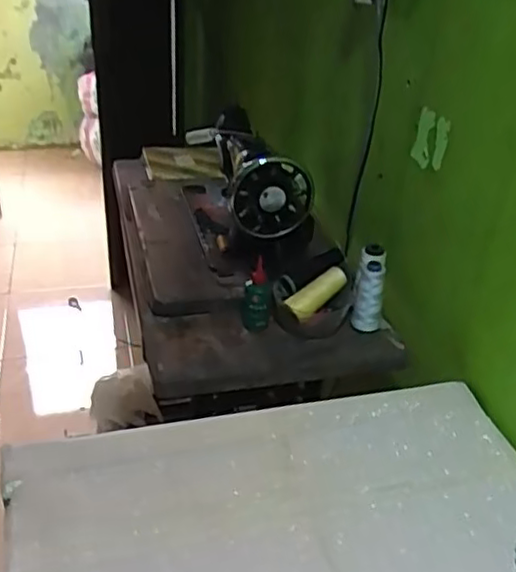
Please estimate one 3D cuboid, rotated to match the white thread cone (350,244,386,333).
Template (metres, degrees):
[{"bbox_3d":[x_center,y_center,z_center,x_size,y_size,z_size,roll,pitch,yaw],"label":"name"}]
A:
[{"bbox_3d":[0.174,0.011,1.029,0.047,0.125,0.051,10,32,13],"label":"white thread cone"}]

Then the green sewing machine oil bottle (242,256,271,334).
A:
[{"bbox_3d":[-0.001,0.011,1.039,0.047,0.122,0.048,1,31,-2],"label":"green sewing machine oil bottle"}]

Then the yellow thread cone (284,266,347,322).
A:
[{"bbox_3d":[0.095,0.008,1.036,0.111,0.039,0.035,-37,44,-14],"label":"yellow thread cone"}]

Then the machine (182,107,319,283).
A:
[{"bbox_3d":[-0.034,-0.202,1.247,0.173,0.204,0.403,-5,32,-15],"label":"machine"}]

